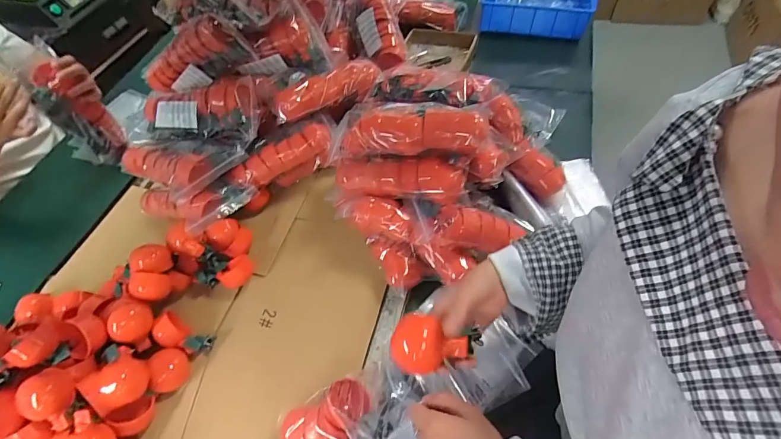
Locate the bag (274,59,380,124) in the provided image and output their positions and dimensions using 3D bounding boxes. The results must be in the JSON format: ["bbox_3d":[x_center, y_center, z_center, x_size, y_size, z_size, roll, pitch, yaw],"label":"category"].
[{"bbox_3d":[-0.126,-0.264,0.796,0.232,0.053,0.067,-32,57,-17],"label":"bag"}]

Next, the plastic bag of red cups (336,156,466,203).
[{"bbox_3d":[0.005,-0.074,0.661,0.237,0.054,0.060,7,54,29],"label":"plastic bag of red cups"}]

